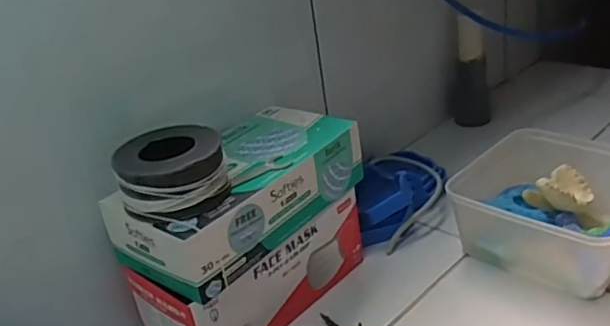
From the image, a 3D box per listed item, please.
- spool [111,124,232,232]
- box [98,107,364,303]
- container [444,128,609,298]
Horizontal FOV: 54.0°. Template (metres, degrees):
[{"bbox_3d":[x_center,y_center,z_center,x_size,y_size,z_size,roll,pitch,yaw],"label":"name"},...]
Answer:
[{"bbox_3d":[-0.102,0.007,0.467,0.076,0.044,0.079,-7,27,4],"label":"spool"},{"bbox_3d":[-0.057,0.022,0.524,0.110,0.067,0.216,14,35,38],"label":"box"},{"bbox_3d":[0.245,0.041,0.593,0.166,0.074,0.164,18,37,41],"label":"container"}]

